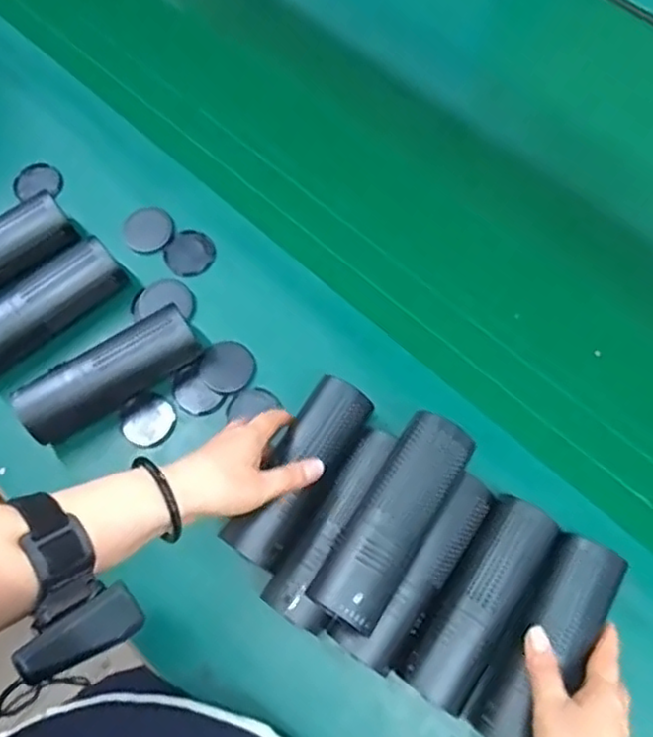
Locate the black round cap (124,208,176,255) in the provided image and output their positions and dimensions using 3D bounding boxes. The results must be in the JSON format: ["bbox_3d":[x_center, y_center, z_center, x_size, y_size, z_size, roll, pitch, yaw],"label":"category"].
[{"bbox_3d":[-0.183,-0.142,0.685,0.051,0.010,0.052,-38,70,-18],"label":"black round cap"}]

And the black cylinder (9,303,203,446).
[{"bbox_3d":[-0.195,0.006,0.605,0.164,0.059,0.051,-34,70,-9],"label":"black cylinder"}]

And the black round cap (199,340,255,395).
[{"bbox_3d":[-0.093,-0.001,0.629,0.049,0.012,0.051,-1,68,3],"label":"black round cap"}]

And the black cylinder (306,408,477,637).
[{"bbox_3d":[0.052,0.115,0.507,0.052,0.062,0.163,29,73,14],"label":"black cylinder"}]

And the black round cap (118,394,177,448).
[{"bbox_3d":[-0.163,0.048,0.614,0.049,0.014,0.051,-1,68,3],"label":"black round cap"}]

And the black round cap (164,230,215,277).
[{"bbox_3d":[-0.138,-0.115,0.676,0.048,0.015,0.048,-1,68,3],"label":"black round cap"}]

